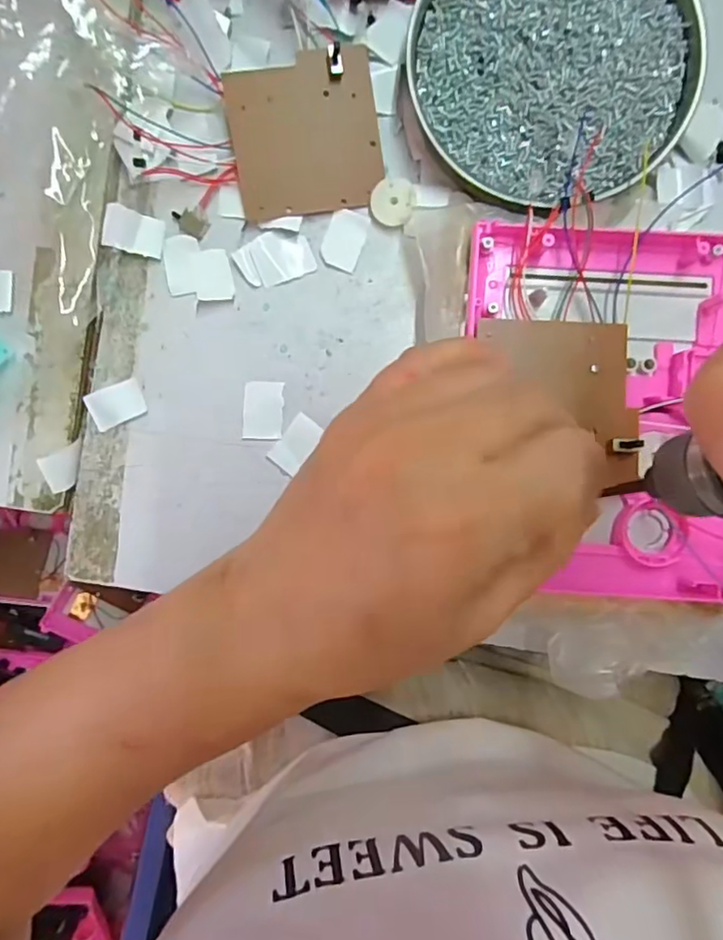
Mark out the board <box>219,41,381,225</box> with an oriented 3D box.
[{"bbox_3d":[-0.027,-0.167,0.286,0.072,0.007,0.073,-9,93,1],"label":"board"}]

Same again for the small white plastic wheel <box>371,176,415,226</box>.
[{"bbox_3d":[0.016,-0.136,0.290,0.021,0.008,0.022,0,93,1],"label":"small white plastic wheel"}]

